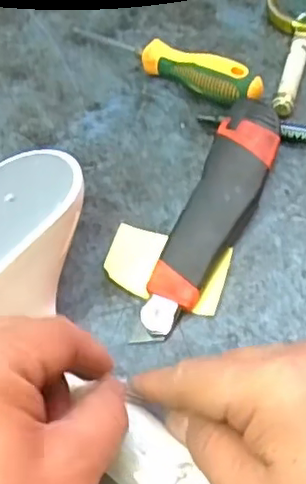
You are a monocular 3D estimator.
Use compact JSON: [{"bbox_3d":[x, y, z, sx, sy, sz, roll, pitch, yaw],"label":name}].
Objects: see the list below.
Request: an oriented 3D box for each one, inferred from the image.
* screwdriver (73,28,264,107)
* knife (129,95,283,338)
[{"bbox_3d":[0.004,-0.128,0.444,0.157,0.031,0.021,32,65,23],"label":"screwdriver"},{"bbox_3d":[0.036,-0.015,0.371,0.036,0.029,0.157,19,60,16],"label":"knife"}]

